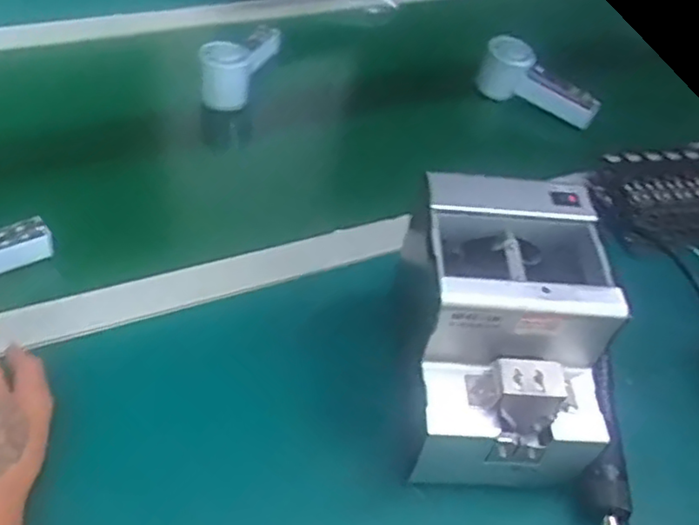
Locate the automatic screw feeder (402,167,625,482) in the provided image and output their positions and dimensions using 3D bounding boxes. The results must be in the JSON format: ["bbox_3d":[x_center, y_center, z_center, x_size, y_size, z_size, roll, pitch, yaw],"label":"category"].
[{"bbox_3d":[0.110,0.047,0.474,0.119,0.141,0.166,5,49,-2],"label":"automatic screw feeder"}]

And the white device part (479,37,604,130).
[{"bbox_3d":[0.219,-0.204,0.785,0.141,0.062,0.063,31,52,3],"label":"white device part"}]

